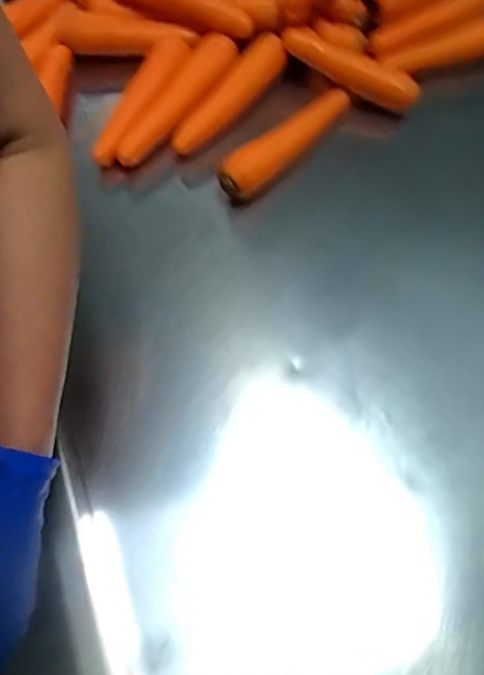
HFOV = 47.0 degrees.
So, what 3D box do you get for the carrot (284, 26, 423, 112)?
[{"bbox_3d":[0.125,-0.318,0.661,0.171,0.031,0.037,29,68,13],"label":"carrot"}]

